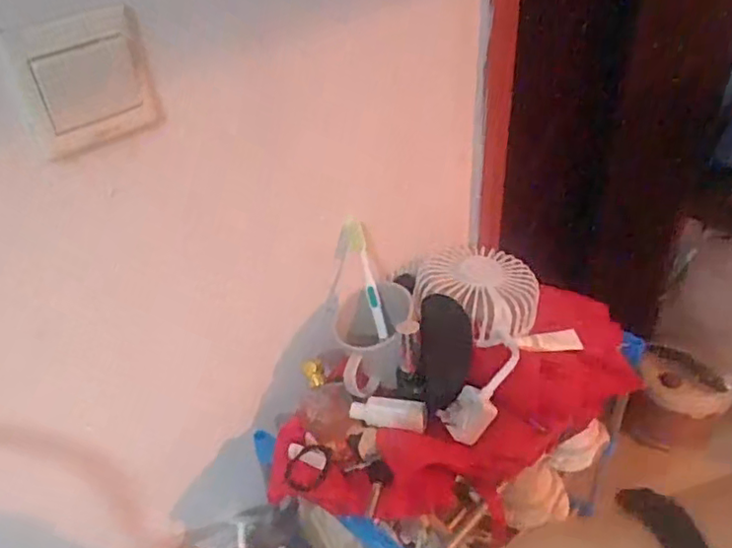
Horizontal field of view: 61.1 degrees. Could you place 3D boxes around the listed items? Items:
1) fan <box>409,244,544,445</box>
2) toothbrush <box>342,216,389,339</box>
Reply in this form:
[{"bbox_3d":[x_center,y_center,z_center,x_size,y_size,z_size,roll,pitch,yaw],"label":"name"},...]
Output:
[{"bbox_3d":[0.107,0.052,0.681,0.139,0.061,0.255,13,41,21],"label":"fan"},{"bbox_3d":[0.001,0.005,0.680,0.021,0.136,0.014,-17,4,-17],"label":"toothbrush"}]

